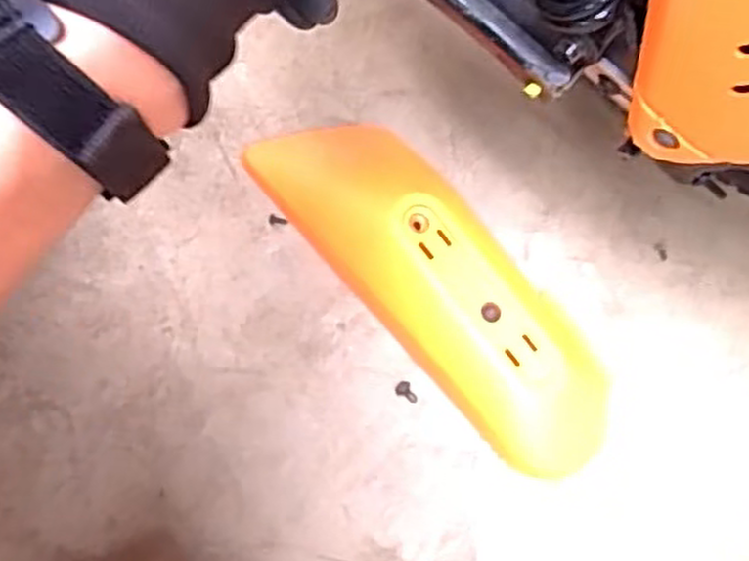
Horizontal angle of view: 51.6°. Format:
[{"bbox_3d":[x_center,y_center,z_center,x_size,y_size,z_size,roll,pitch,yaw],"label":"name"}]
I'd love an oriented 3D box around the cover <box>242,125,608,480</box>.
[{"bbox_3d":[0.048,0.003,0.557,0.100,0.052,0.310,-40,82,-8],"label":"cover"}]

